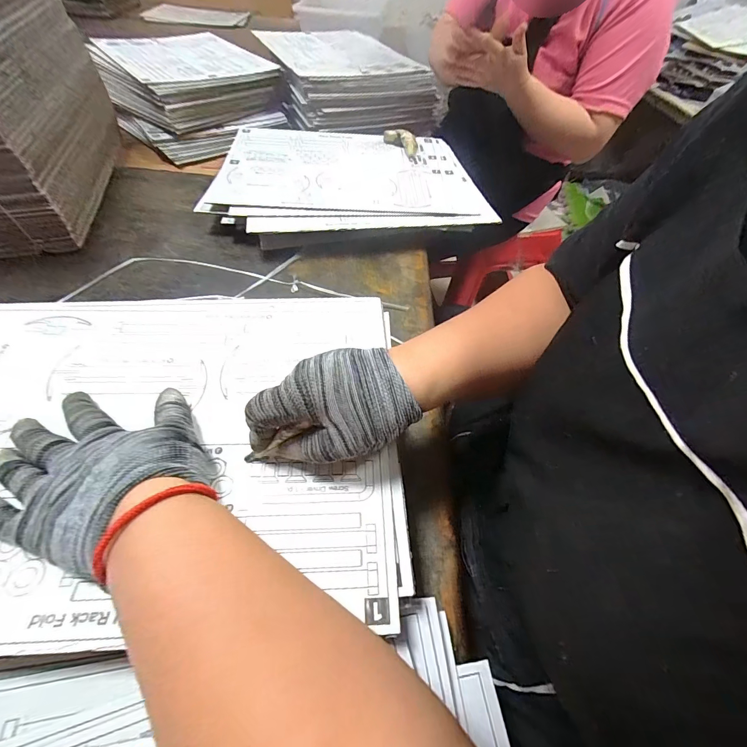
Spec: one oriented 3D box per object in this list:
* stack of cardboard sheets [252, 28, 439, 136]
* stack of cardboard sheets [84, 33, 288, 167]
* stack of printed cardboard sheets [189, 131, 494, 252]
[{"bbox_3d":[-0.080,-0.685,0.821,0.285,0.089,0.425,-21,57,-19],"label":"stack of cardboard sheets"},{"bbox_3d":[-0.417,-0.631,0.794,0.301,0.107,0.429,-34,62,-26],"label":"stack of cardboard sheets"},{"bbox_3d":[-0.037,-0.326,0.631,0.450,0.054,0.337,0,52,-4],"label":"stack of printed cardboard sheets"}]

